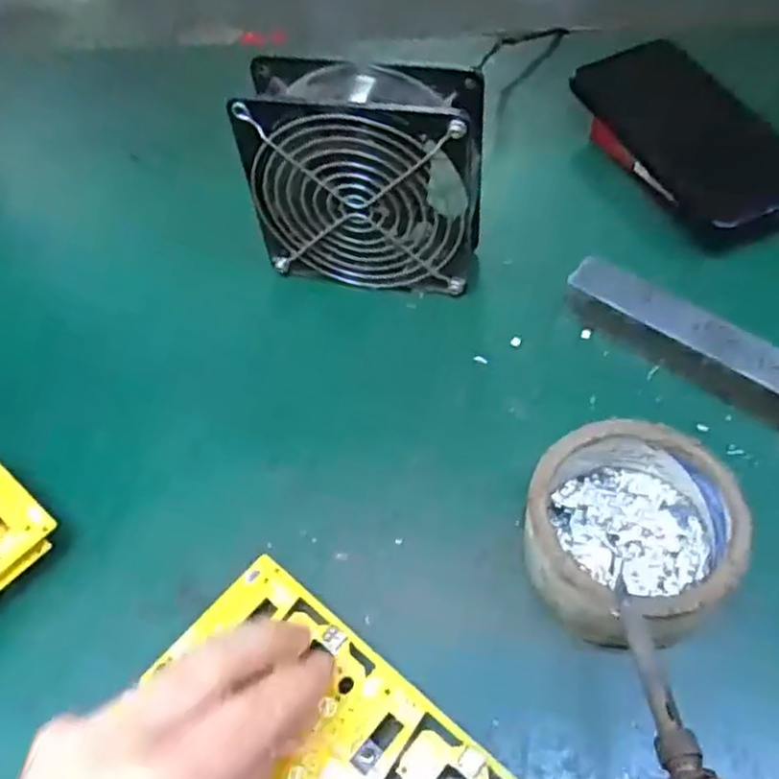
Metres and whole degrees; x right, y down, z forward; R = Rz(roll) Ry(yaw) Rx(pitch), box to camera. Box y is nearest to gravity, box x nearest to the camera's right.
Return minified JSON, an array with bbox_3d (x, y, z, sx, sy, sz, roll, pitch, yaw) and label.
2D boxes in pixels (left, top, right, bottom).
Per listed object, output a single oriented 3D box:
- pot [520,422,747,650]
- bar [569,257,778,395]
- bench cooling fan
[{"bbox_3d":[0.100,0.062,0.308,0.082,0.044,0.089,-3,54,4],"label":"pot"},{"bbox_3d":[0.156,-0.024,0.375,0.137,0.027,0.026,34,64,26],"label":"bar"},{"bbox_3d":[-0.012,-0.109,0.396,0.119,0.118,0.050,8,56,11],"label":"bench cooling fan"}]

